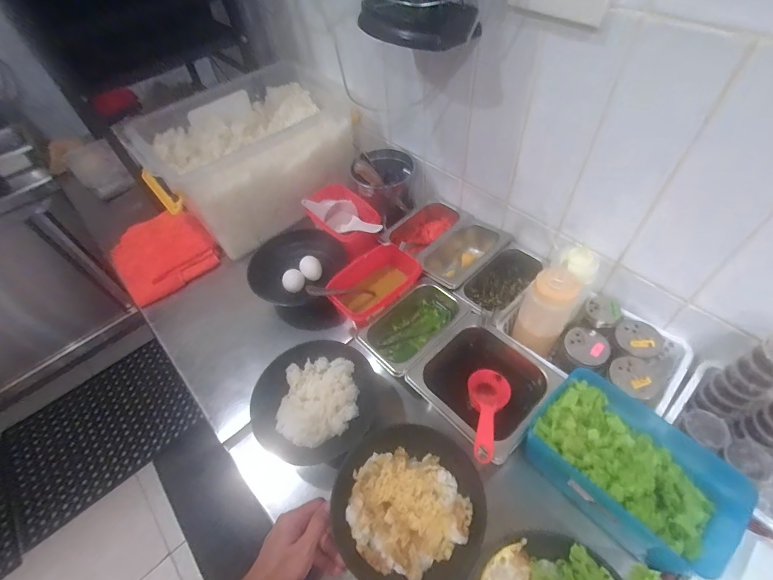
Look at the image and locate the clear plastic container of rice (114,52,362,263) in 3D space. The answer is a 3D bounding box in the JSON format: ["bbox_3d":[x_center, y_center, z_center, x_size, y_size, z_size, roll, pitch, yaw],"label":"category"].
[{"bbox_3d":[-0.296,-0.306,0.861,0.414,0.199,0.296,-36,58,-21],"label":"clear plastic container of rice"}]

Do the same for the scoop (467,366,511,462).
[{"bbox_3d":[0.140,0.172,0.538,0.059,0.026,0.156,14,29,15],"label":"scoop"}]

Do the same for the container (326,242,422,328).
[{"bbox_3d":[-0.024,0.000,0.678,0.155,0.074,0.099,-37,59,-21],"label":"container"}]

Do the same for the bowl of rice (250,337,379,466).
[{"bbox_3d":[-0.099,0.170,0.571,0.176,0.059,0.173,-40,59,-23],"label":"bowl of rice"}]

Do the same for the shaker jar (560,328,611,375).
[{"bbox_3d":[0.295,0.098,0.577,0.071,0.068,0.061,-17,53,-8],"label":"shaker jar"}]

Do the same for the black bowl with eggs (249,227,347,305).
[{"bbox_3d":[-0.169,-0.038,0.752,0.168,0.061,0.172,23,58,20],"label":"black bowl with eggs"}]

